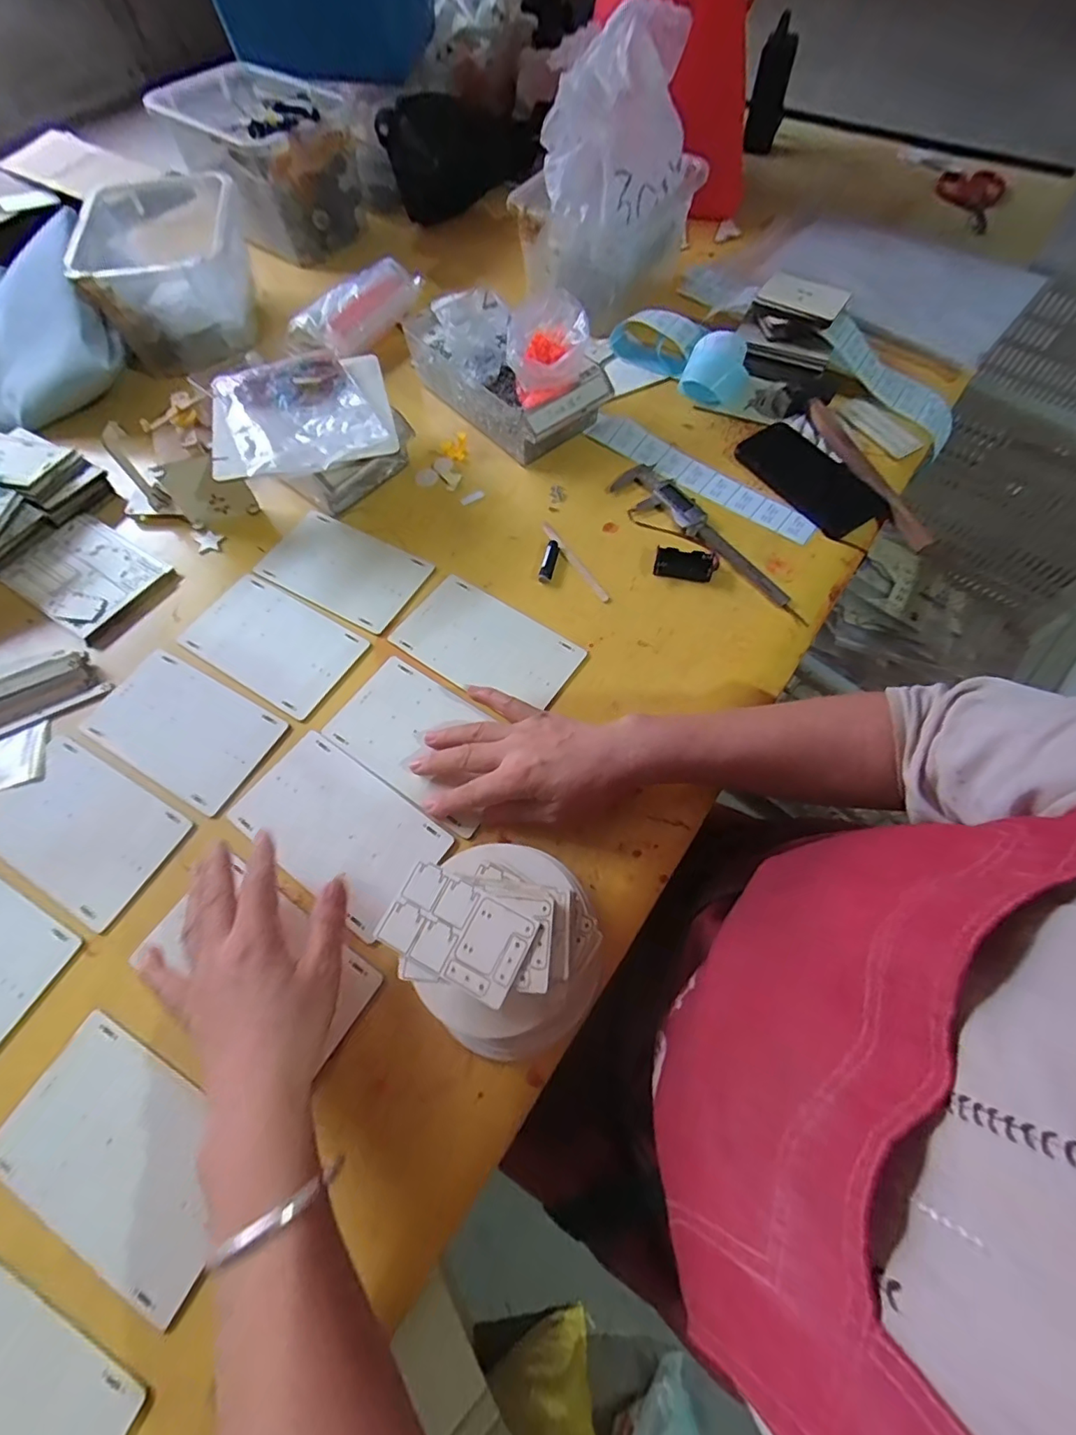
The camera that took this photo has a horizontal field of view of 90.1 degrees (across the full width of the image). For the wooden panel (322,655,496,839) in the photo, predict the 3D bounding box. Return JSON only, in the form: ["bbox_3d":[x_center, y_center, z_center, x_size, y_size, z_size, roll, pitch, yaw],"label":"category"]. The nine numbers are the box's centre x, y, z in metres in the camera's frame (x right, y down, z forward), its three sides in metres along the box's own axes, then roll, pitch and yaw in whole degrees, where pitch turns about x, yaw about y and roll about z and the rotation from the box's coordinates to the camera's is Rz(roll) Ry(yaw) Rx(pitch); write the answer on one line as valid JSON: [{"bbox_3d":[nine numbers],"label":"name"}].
[{"bbox_3d":[-0.101,0.018,0.479,0.168,0.005,0.100,32,69,17],"label":"wooden panel"}]

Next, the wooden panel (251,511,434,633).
[{"bbox_3d":[-0.206,-0.157,0.566,0.172,0.008,0.100,27,68,14],"label":"wooden panel"}]

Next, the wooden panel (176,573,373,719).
[{"bbox_3d":[-0.259,-0.075,0.523,0.166,0.004,0.099,29,69,14],"label":"wooden panel"}]

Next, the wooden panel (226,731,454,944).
[{"bbox_3d":[-0.165,0.090,0.446,0.165,0.005,0.099,33,70,16],"label":"wooden panel"}]

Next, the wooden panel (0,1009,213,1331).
[{"bbox_3d":[-0.271,0.283,0.351,0.165,0.004,0.099,26,68,13],"label":"wooden panel"}]

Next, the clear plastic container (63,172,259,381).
[{"bbox_3d":[-0.480,-0.588,0.719,0.199,0.127,0.262,-18,65,-7],"label":"clear plastic container"}]

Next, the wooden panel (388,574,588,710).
[{"bbox_3d":[-0.051,-0.070,0.524,0.170,0.008,0.099,33,71,14],"label":"wooden panel"}]

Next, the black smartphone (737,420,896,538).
[{"bbox_3d":[0.305,-0.270,0.603,0.090,0.011,0.166,-31,68,-13],"label":"black smartphone"}]

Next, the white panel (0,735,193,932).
[{"bbox_3d":[-0.384,0.091,0.451,0.164,0.004,0.099,27,68,14],"label":"white panel"}]

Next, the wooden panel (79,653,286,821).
[{"bbox_3d":[-0.322,0.008,0.484,0.167,0.004,0.098,26,68,13],"label":"wooden panel"}]

